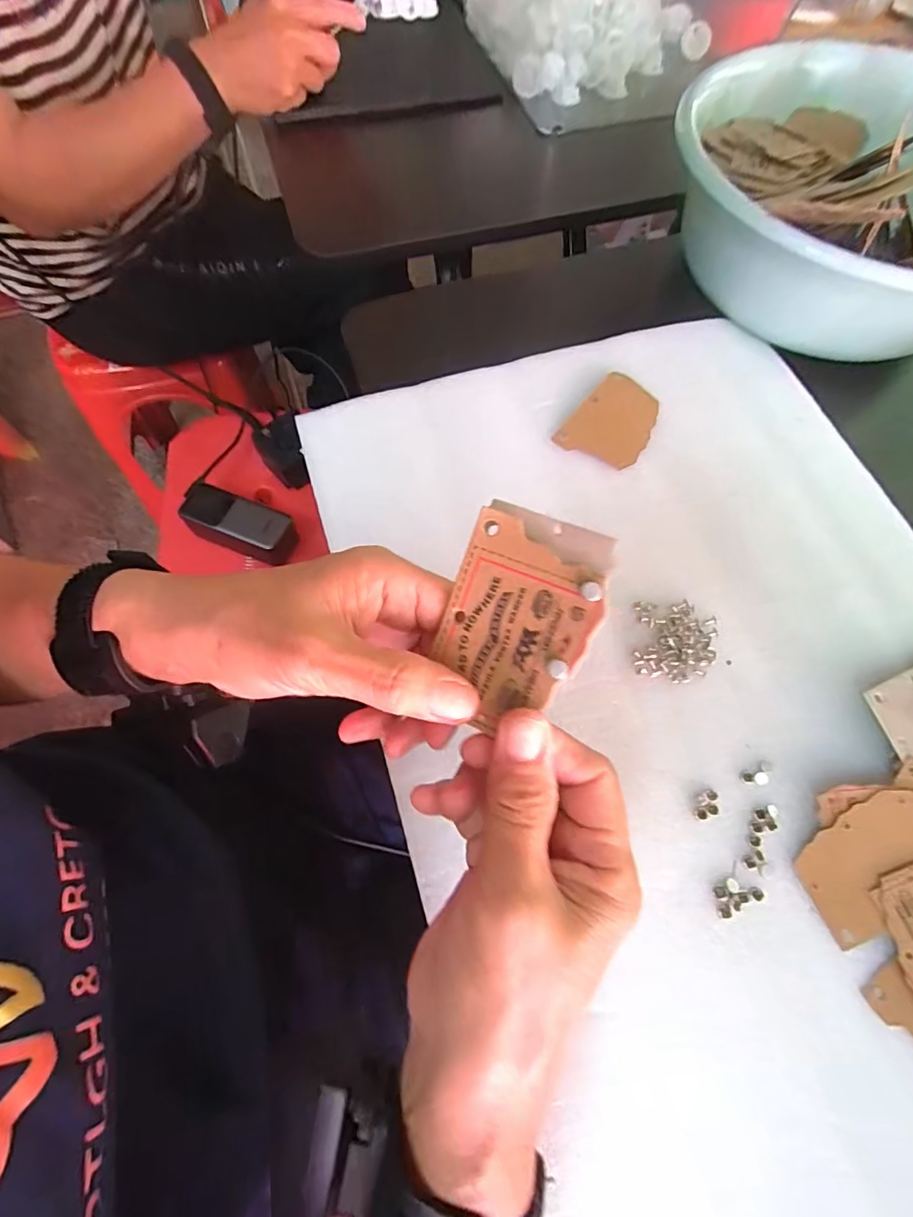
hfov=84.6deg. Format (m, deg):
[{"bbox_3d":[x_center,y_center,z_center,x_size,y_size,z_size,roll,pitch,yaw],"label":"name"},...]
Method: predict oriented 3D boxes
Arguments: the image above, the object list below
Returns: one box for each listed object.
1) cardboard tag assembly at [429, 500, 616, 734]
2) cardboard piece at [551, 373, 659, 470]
[{"bbox_3d":[0.023,0.004,0.188,0.053,0.007,0.078,21,93,15],"label":"cardboard tag assembly"},{"bbox_3d":[0.112,-0.132,0.357,0.054,0.004,0.076,39,77,5],"label":"cardboard piece"}]

